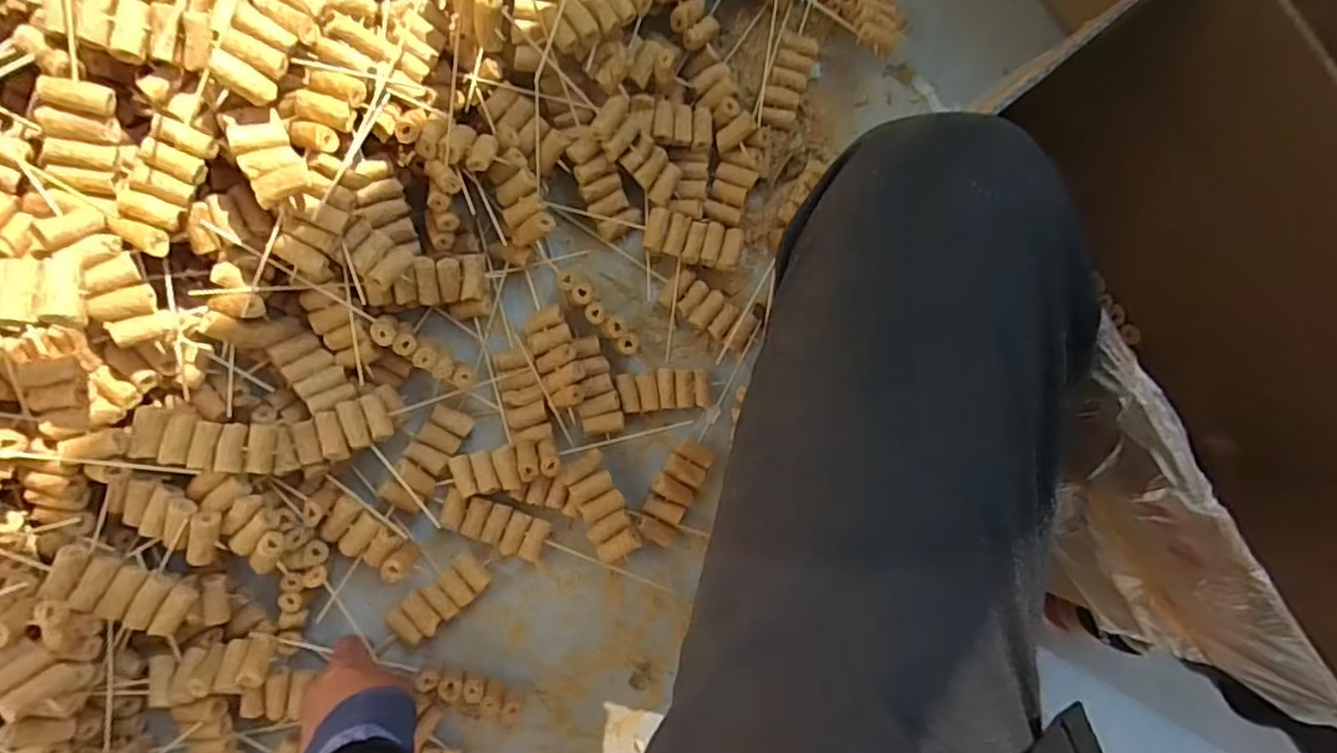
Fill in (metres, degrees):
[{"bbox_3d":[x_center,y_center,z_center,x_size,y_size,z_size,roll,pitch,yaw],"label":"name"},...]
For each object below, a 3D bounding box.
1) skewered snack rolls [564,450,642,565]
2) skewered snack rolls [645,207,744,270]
[{"bbox_3d":[-0.061,0.117,0.604,0.040,0.025,0.095,-23,91,-6],"label":"skewered snack rolls"},{"bbox_3d":[0.023,-0.124,0.615,0.088,0.024,0.040,16,87,-5],"label":"skewered snack rolls"}]

